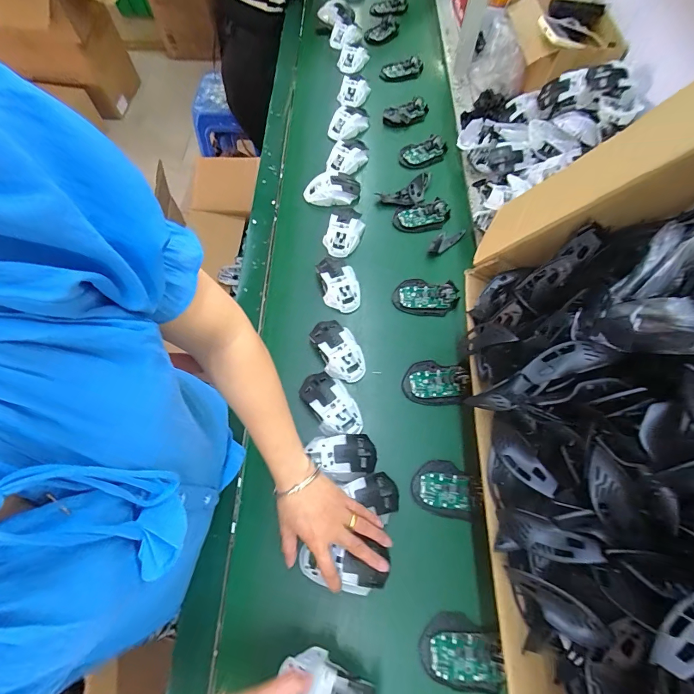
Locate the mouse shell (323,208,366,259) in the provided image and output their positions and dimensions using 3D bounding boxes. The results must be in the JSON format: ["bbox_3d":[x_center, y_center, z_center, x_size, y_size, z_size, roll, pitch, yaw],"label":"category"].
[{"bbox_3d":[-0.006,-0.225,0.712,0.068,0.037,0.107,21,68,12],"label":"mouse shell"}]

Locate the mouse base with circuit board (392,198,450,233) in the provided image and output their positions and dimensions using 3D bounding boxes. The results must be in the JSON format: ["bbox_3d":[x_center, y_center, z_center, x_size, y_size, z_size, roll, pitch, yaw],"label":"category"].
[{"bbox_3d":[0.150,-0.264,0.734,0.112,0.019,0.063,-5,65,0],"label":"mouse base with circuit board"}]

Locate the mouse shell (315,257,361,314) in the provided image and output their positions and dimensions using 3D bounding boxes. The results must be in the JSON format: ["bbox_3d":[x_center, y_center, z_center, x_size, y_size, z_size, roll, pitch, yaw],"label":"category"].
[{"bbox_3d":[-0.017,-0.118,0.665,0.068,0.042,0.114,-13,65,-4],"label":"mouse shell"}]

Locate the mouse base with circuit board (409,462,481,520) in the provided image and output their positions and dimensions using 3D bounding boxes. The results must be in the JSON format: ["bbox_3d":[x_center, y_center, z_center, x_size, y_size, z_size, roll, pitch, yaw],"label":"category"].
[{"bbox_3d":[0.142,0.205,0.529,0.091,0.015,0.072,14,66,9],"label":"mouse base with circuit board"}]

